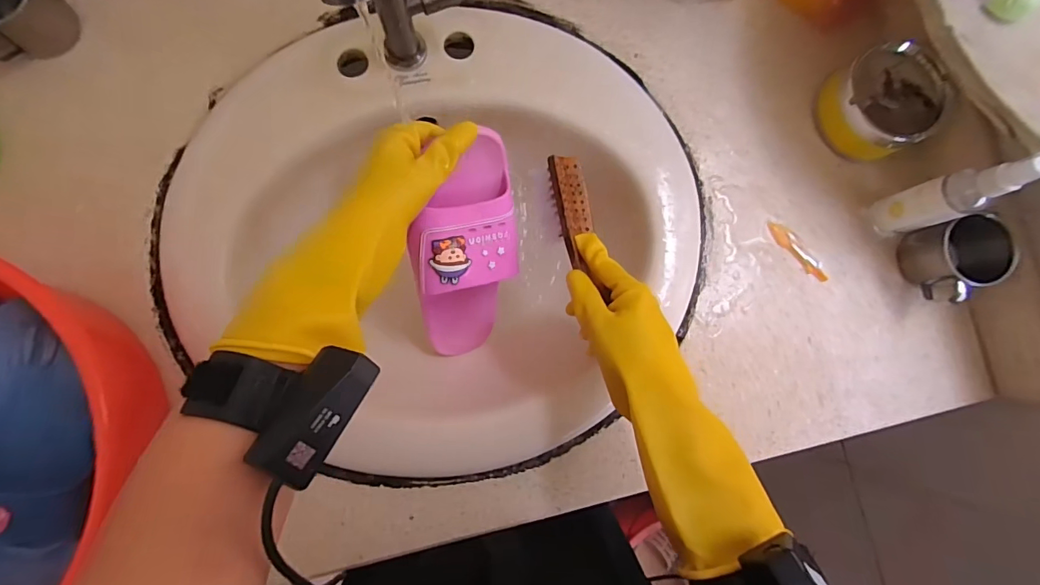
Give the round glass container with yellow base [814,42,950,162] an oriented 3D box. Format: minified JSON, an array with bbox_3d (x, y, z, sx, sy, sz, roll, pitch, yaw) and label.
[{"bbox_3d":[0.353,-0.186,0.456,0.101,0.055,0.092,5,83,-3],"label":"round glass container with yellow base"}]

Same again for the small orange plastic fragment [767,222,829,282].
[{"bbox_3d":[0.278,-0.042,0.461,0.019,0.006,0.076,-42,88,-7],"label":"small orange plastic fragment"}]

